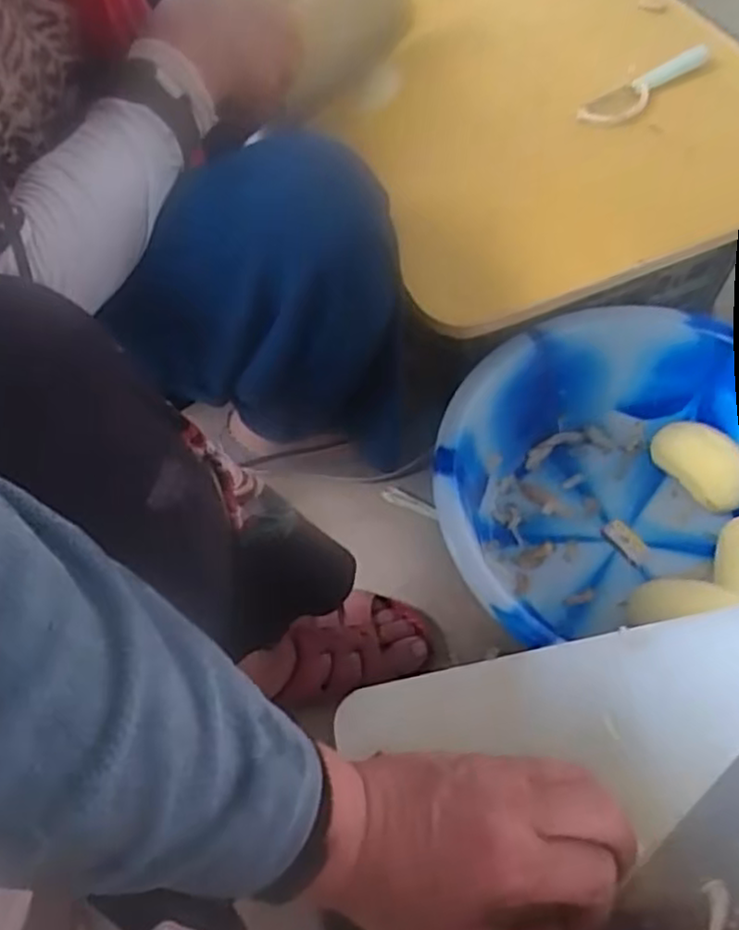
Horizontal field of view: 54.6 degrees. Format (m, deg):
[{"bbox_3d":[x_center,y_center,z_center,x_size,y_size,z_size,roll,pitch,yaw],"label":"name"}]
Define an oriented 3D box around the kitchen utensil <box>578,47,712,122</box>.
[{"bbox_3d":[0.243,-0.329,0.625,0.142,0.023,0.029,-31,61,-15],"label":"kitchen utensil"}]

